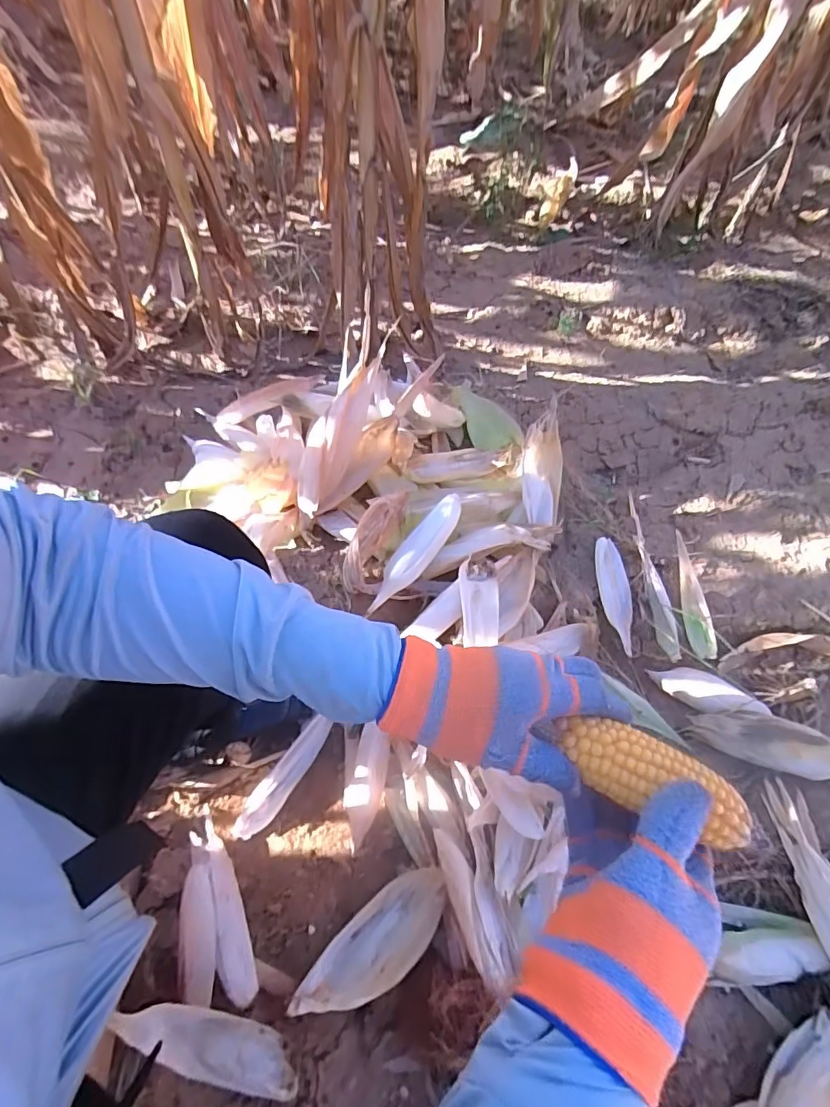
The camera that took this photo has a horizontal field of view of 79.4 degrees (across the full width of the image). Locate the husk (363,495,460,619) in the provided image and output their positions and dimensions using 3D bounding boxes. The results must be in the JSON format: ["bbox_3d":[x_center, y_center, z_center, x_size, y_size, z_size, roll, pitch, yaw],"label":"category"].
[{"bbox_3d":[0.001,-0.001,0.768,0.048,0.040,0.220,37,85,17],"label":"husk"}]

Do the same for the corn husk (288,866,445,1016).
[{"bbox_3d":[-0.047,0.468,0.597,0.208,0.034,0.079,-33,68,-21],"label":"corn husk"}]

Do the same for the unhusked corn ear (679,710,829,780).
[{"bbox_3d":[0.566,0.289,0.737,0.271,0.059,0.079,13,61,6],"label":"unhusked corn ear"}]

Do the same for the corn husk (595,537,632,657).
[{"bbox_3d":[0.346,0.071,0.862,0.050,0.030,0.216,2,60,-4],"label":"corn husk"}]

